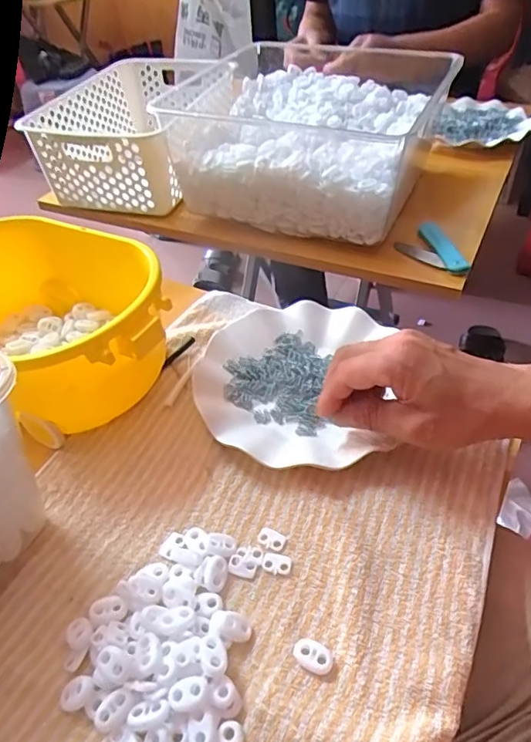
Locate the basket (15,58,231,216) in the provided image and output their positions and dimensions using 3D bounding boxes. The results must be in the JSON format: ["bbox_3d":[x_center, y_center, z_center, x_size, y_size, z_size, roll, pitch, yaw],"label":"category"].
[{"bbox_3d":[-0.183,-0.350,0.782,0.191,0.109,0.307,6,45,11],"label":"basket"}]

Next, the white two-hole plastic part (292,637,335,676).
[{"bbox_3d":[0.027,0.163,0.305,0.023,0.004,0.015,18,48,21],"label":"white two-hole plastic part"}]

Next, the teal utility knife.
[{"bbox_3d":[0.192,-0.137,0.602,0.048,0.014,0.090,-24,47,-19],"label":"teal utility knife"}]

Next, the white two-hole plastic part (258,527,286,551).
[{"bbox_3d":[0.004,0.112,0.361,0.019,0.004,0.013,24,51,26],"label":"white two-hole plastic part"}]

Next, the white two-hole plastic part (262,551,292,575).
[{"bbox_3d":[0.007,0.125,0.349,0.019,0.004,0.013,7,45,11],"label":"white two-hole plastic part"}]

